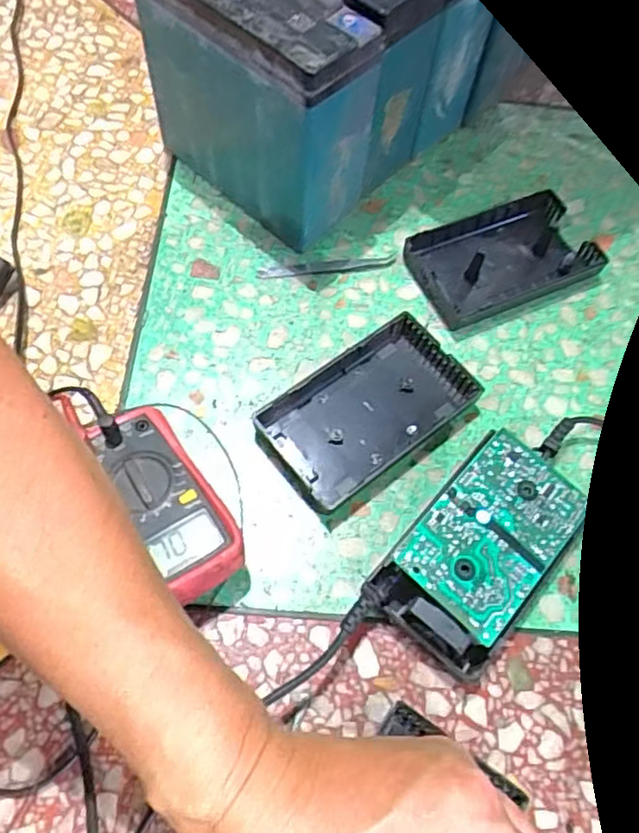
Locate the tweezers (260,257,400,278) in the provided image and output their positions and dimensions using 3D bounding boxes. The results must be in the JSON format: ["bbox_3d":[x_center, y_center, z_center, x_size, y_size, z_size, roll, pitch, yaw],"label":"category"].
[{"bbox_3d":[0.007,-0.125,0.539,0.116,0.004,0.012,-8,64,-7],"label":"tweezers"}]

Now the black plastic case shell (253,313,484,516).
[{"bbox_3d":[0.036,-0.004,0.475,0.152,0.022,0.089,-34,70,-18],"label":"black plastic case shell"}]

